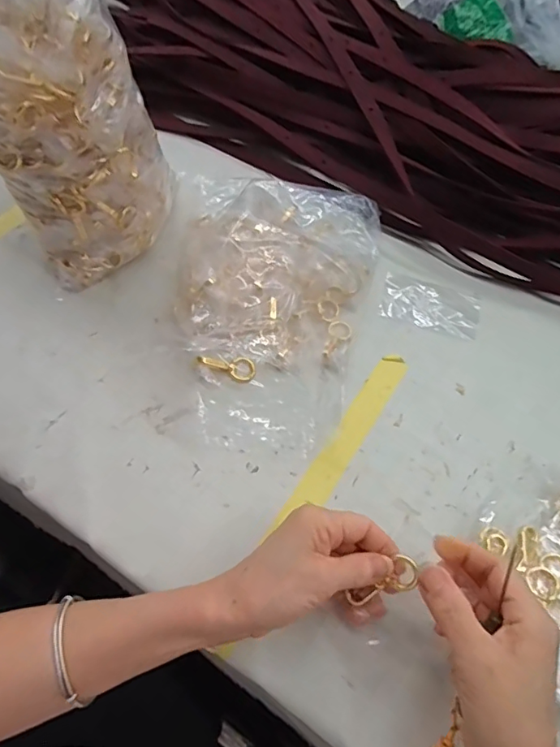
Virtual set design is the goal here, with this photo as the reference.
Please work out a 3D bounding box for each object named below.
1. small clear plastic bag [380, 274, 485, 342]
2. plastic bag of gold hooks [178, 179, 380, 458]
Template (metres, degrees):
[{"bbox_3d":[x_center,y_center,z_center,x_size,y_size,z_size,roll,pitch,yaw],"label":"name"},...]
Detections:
[{"bbox_3d":[0.140,-0.062,0.461,0.089,0.005,0.050,17,62,6],"label":"small clear plastic bag"},{"bbox_3d":[-0.005,-0.069,0.425,0.169,0.040,0.262,8,62,1],"label":"plastic bag of gold hooks"}]

